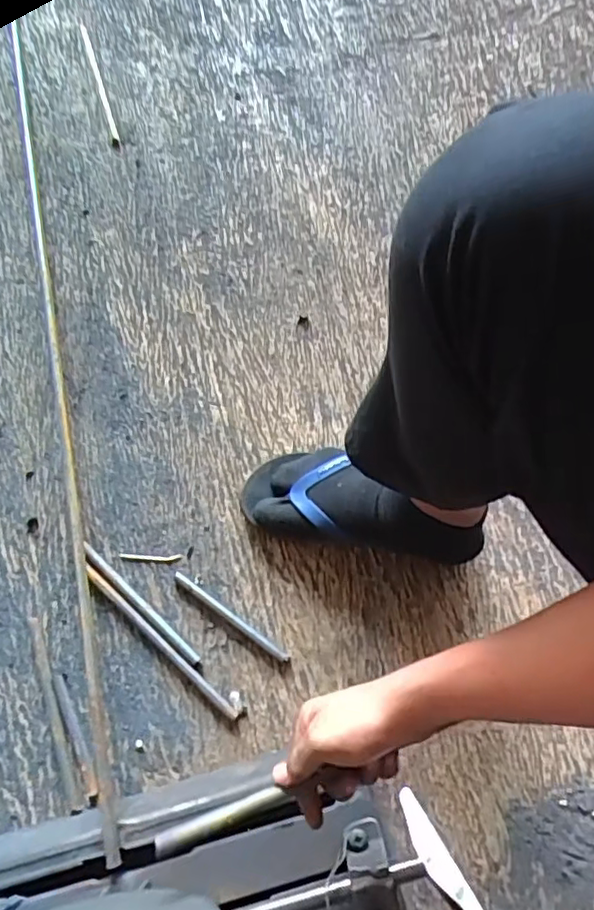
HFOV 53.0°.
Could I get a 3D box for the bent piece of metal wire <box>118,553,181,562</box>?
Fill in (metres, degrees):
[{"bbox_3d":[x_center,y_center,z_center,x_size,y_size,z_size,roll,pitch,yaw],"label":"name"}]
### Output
[{"bbox_3d":[-0.167,0.116,0.678,0.071,0.004,0.008,1,73,2],"label":"bent piece of metal wire"}]

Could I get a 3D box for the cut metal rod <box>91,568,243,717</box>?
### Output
[{"bbox_3d":[-0.151,0.201,0.648,0.228,0.009,0.015,39,78,12],"label":"cut metal rod"}]

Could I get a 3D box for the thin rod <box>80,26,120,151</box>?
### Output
[{"bbox_3d":[-0.295,-0.557,0.893,0.013,0.004,0.246,-17,73,-3],"label":"thin rod"}]

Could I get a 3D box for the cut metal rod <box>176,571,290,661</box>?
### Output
[{"bbox_3d":[-0.072,0.175,0.649,0.151,0.009,0.010,34,77,11],"label":"cut metal rod"}]

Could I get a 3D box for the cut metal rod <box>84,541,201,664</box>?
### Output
[{"bbox_3d":[-0.174,0.162,0.661,0.182,0.009,0.012,40,78,13],"label":"cut metal rod"}]

